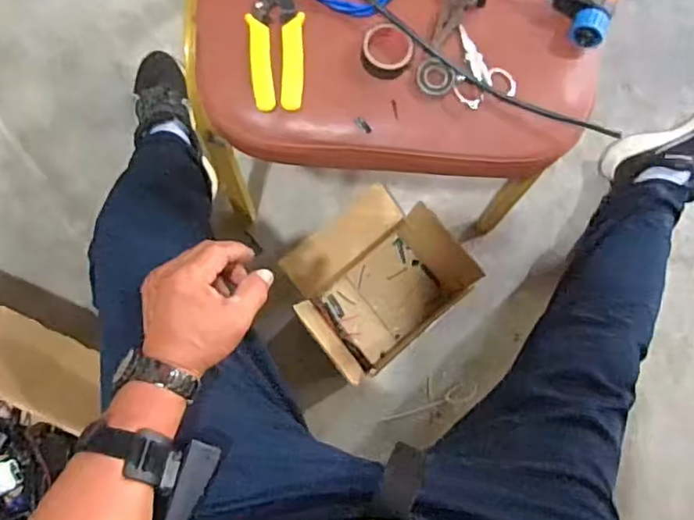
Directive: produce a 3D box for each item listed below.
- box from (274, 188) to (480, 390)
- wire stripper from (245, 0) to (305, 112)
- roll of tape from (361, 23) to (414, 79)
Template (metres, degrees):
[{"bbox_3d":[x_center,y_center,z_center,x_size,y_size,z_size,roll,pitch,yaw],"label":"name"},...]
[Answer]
[{"bbox_3d":[0.042,0.033,0.887,0.240,0.162,0.216,-40,86,-4],"label":"box"},{"bbox_3d":[-0.064,-0.213,0.530,0.048,0.007,0.156,-2,83,-2],"label":"wire stripper"},{"bbox_3d":[0.036,-0.188,0.522,0.045,0.016,0.044,0,82,-2],"label":"roll of tape"}]

